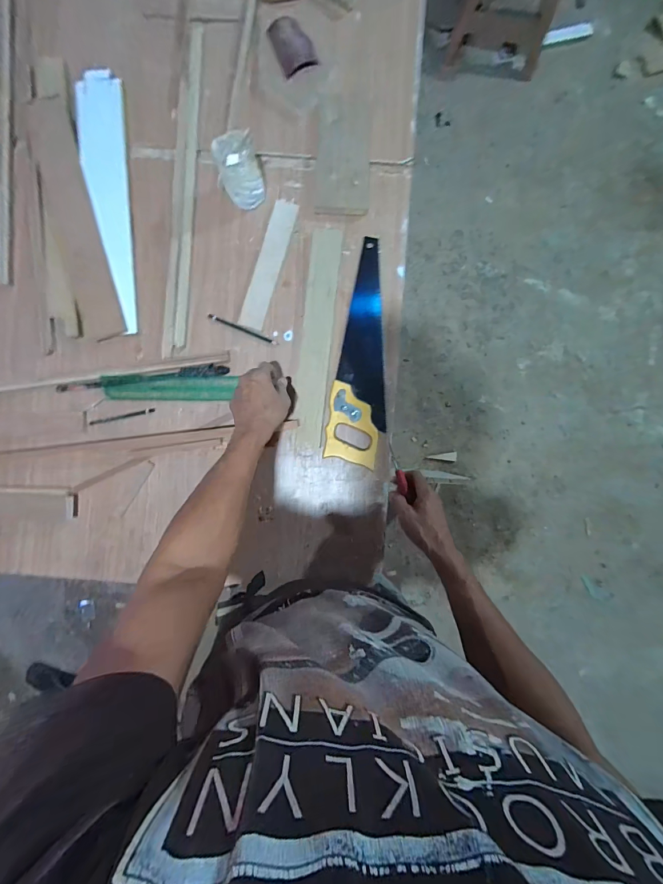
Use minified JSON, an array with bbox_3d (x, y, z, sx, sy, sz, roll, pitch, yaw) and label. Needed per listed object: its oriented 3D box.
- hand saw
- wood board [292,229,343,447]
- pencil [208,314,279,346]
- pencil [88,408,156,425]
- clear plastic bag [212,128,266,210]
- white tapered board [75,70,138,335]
[{"bbox_3d":[0.064,-0.162,0.653,0.097,0.032,0.396,8,92,-1],"label":"hand saw"},{"bbox_3d":[-0.026,-0.184,0.651,0.057,0.013,0.378,6,92,-1],"label":"wood board"},{"bbox_3d":[-0.162,-0.204,0.656,0.134,0.007,0.009,23,92,-1],"label":"pencil"},{"bbox_3d":[-0.383,-0.046,0.666,0.123,0.010,0.008,-12,92,0],"label":"pencil"},{"bbox_3d":[-0.155,-0.449,0.606,0.077,0.108,0.057,-17,92,0],"label":"clear plastic bag"},{"bbox_3d":[-0.401,-0.428,0.643,0.086,0.008,0.454,-2,92,-1],"label":"white tapered board"}]

